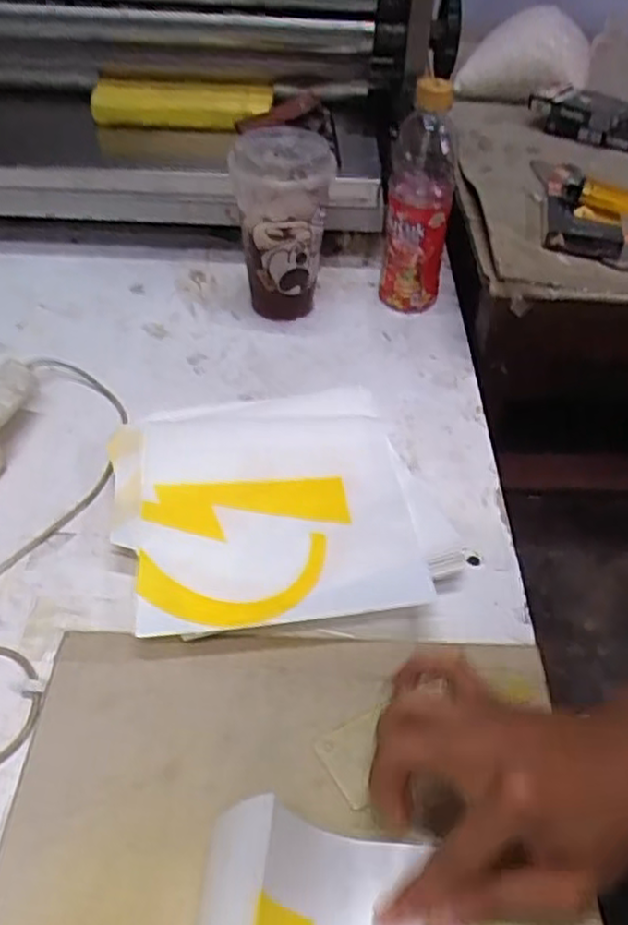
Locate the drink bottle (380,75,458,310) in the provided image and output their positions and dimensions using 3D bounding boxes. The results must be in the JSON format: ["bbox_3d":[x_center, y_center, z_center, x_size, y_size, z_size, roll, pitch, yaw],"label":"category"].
[{"bbox_3d":[0.094,-0.233,0.650,0.054,0.195,0.059,5,43,3],"label":"drink bottle"}]

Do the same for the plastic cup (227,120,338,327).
[{"bbox_3d":[-0.029,-0.210,0.662,0.085,0.156,0.099,1,43,-2],"label":"plastic cup"}]

